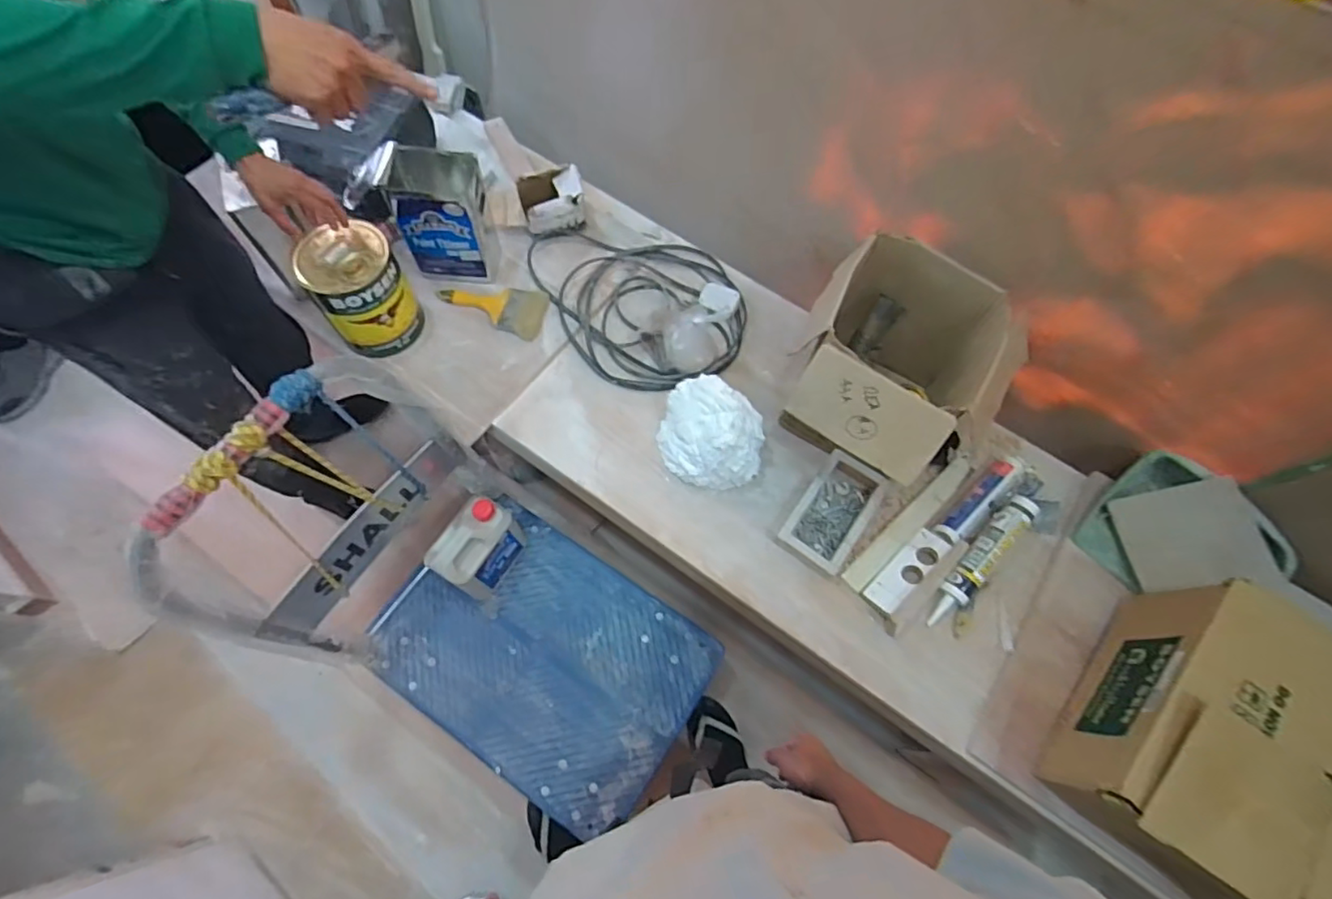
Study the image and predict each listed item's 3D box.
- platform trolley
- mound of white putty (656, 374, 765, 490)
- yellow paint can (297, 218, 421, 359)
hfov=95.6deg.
[{"bbox_3d":[-0.303,0.320,1.097,0.768,0.801,0.484,34,70,10],"label":"platform trolley"},{"bbox_3d":[0.083,-0.031,1.099,0.196,0.125,0.167,19,68,5],"label":"mound of white putty"},{"bbox_3d":[-0.571,-0.297,1.142,0.155,0.210,0.157,1,68,-3],"label":"yellow paint can"}]

